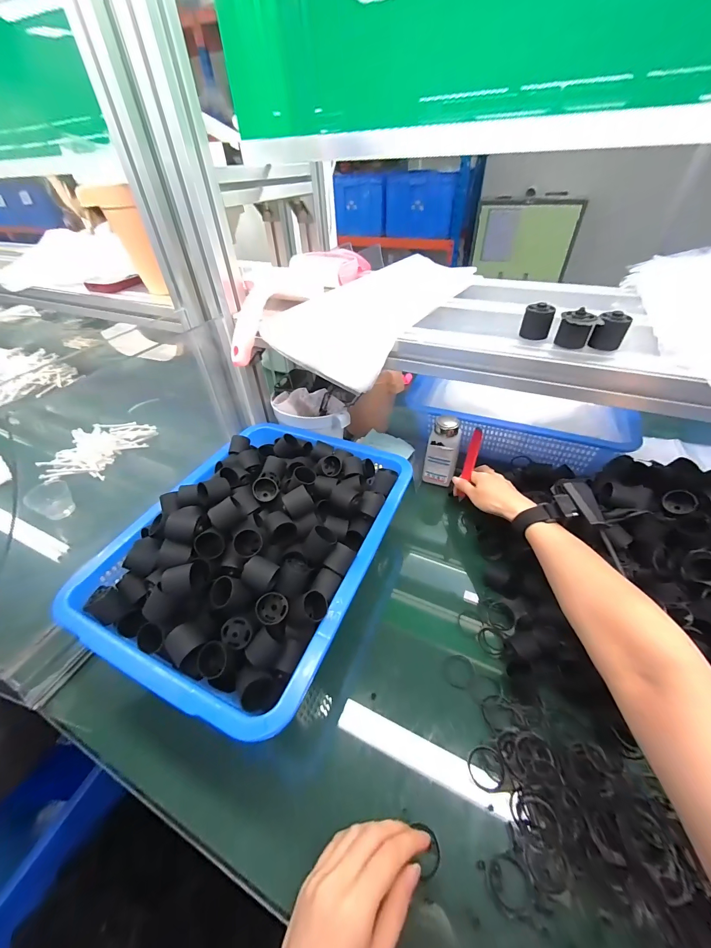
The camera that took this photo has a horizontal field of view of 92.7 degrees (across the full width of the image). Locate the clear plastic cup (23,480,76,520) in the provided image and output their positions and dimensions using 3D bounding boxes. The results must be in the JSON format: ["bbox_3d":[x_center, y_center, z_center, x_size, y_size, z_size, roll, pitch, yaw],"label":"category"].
[{"bbox_3d":[-0.564,0.051,0.637,0.059,0.056,0.064,-2,43,2],"label":"clear plastic cup"}]

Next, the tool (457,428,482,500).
[{"bbox_3d":[0.178,-0.010,0.536,0.008,0.143,0.021,-14,42,-19],"label":"tool"}]

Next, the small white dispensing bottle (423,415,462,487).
[{"bbox_3d":[0.159,-0.041,0.616,0.054,0.119,0.053,15,46,19],"label":"small white dispensing bottle"}]

